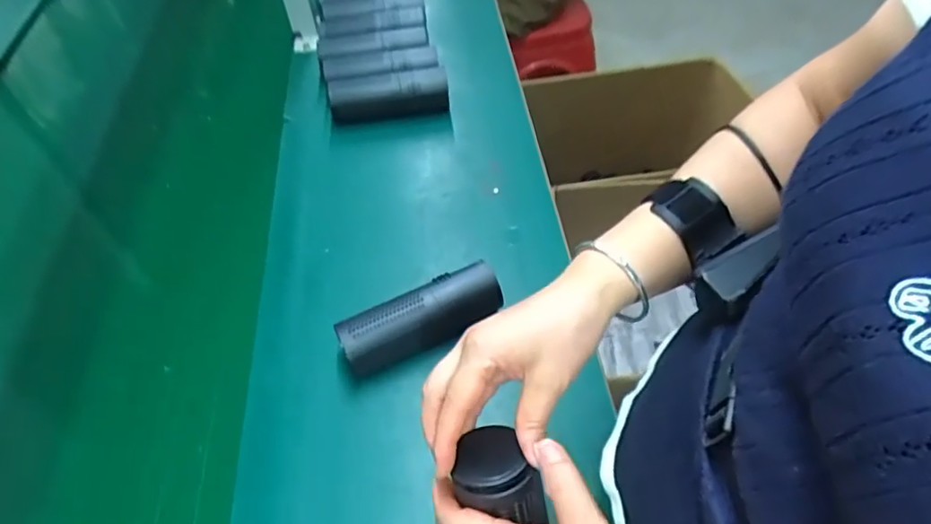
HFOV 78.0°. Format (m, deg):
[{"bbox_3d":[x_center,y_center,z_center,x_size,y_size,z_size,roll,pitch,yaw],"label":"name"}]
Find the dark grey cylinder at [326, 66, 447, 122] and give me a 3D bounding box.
[{"bbox_3d":[-0.108,-0.235,0.820,0.166,0.059,0.042,-4,51,1],"label":"dark grey cylinder"}]

